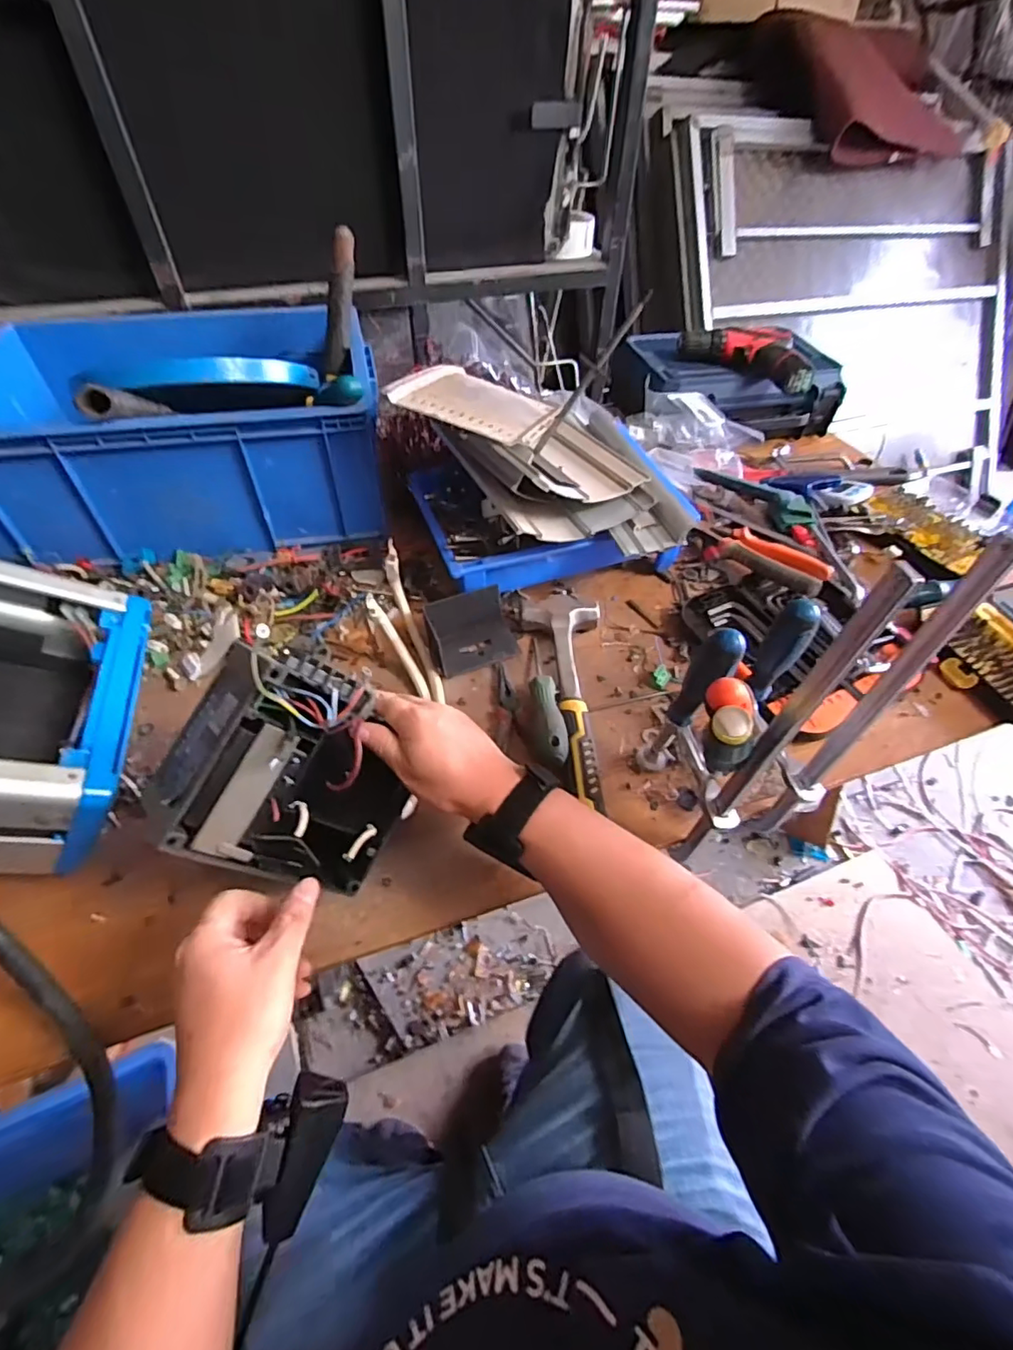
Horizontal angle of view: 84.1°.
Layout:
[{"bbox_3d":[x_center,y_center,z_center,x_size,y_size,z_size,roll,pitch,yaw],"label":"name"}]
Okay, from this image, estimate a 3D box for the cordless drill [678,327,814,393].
[{"bbox_3d":[0.382,-0.511,0.910,0.202,0.060,0.169,11,49,7],"label":"cordless drill"}]

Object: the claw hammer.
[{"bbox_3d":[0.055,0.019,0.592,0.090,0.039,0.279,4,49,1],"label":"claw hammer"}]

